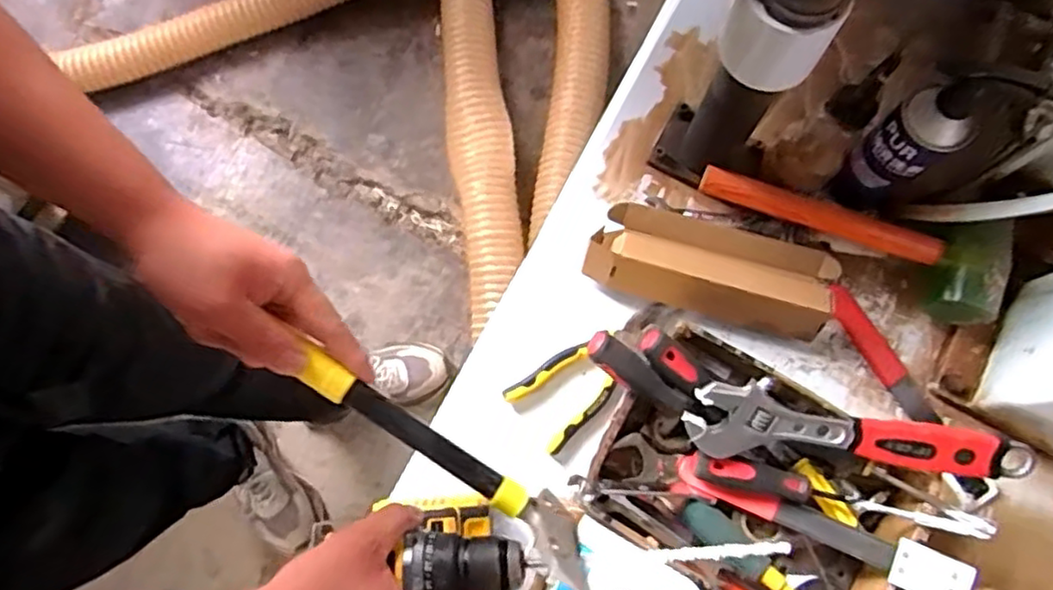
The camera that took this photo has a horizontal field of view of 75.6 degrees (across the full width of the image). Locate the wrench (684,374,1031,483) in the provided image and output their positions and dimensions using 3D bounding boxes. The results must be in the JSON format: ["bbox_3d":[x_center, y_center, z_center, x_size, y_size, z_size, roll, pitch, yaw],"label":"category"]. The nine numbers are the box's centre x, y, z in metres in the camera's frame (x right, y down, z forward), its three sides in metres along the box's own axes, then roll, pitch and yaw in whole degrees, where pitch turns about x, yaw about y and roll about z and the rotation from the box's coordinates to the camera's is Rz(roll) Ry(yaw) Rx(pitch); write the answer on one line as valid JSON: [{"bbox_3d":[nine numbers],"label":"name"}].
[{"bbox_3d":[0.296,0.121,0.612,0.290,0.035,0.067,4,78,1],"label":"wrench"}]

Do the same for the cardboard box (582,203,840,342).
[{"bbox_3d":[0.194,-0.031,0.707,0.249,0.058,0.103,15,78,3],"label":"cardboard box"}]

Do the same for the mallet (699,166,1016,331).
[{"bbox_3d":[0.322,-0.054,0.692,0.302,0.064,0.089,16,78,4],"label":"mallet"}]

